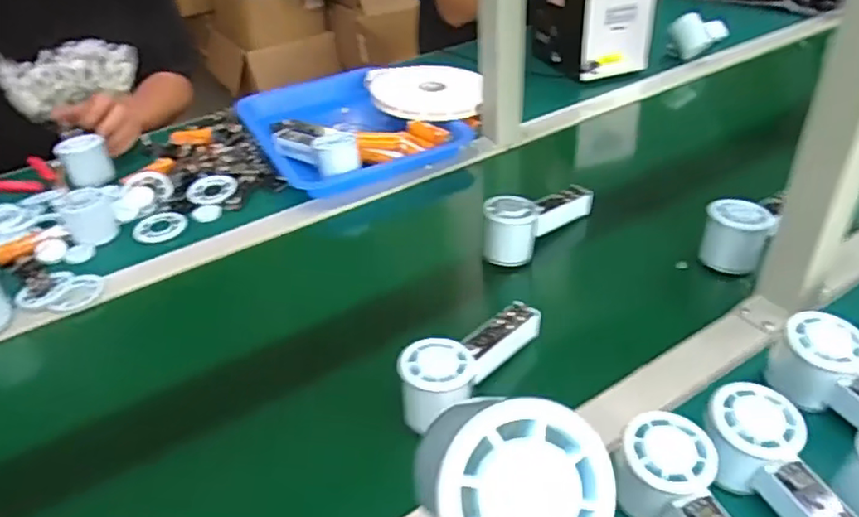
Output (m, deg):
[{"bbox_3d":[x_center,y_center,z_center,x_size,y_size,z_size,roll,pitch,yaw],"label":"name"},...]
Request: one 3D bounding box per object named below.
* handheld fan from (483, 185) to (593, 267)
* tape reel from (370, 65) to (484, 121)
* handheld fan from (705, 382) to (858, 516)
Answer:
[{"bbox_3d":[0.117,-0.049,0.695,0.153,0.060,0.046,-31,44,-32],"label":"handheld fan"},{"bbox_3d":[-0.004,-0.257,0.964,0.168,0.012,0.197,1,37,5],"label":"tape reel"},{"bbox_3d":[0.240,0.157,0.414,0.056,0.050,0.154,-17,54,-17],"label":"handheld fan"}]

